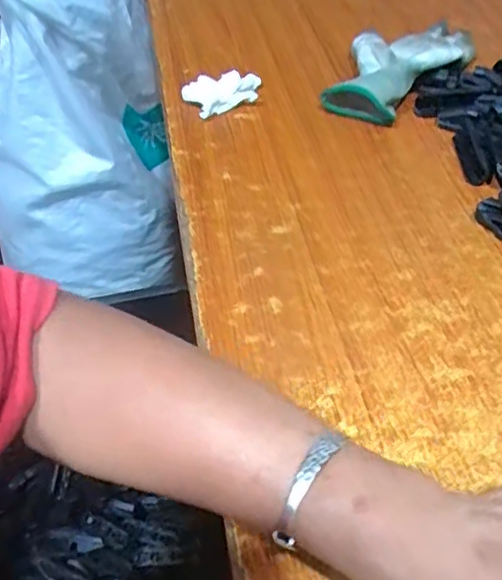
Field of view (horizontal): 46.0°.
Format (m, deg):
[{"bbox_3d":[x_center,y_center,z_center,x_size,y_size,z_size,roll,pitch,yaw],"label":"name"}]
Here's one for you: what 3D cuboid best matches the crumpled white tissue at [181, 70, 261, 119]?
[{"bbox_3d":[-0.025,-0.192,0.569,0.078,0.015,0.052,-25,51,-21],"label":"crumpled white tissue"}]

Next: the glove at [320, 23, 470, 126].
[{"bbox_3d":[0.154,-0.229,0.592,0.108,0.044,0.217,22,50,19],"label":"glove"}]

